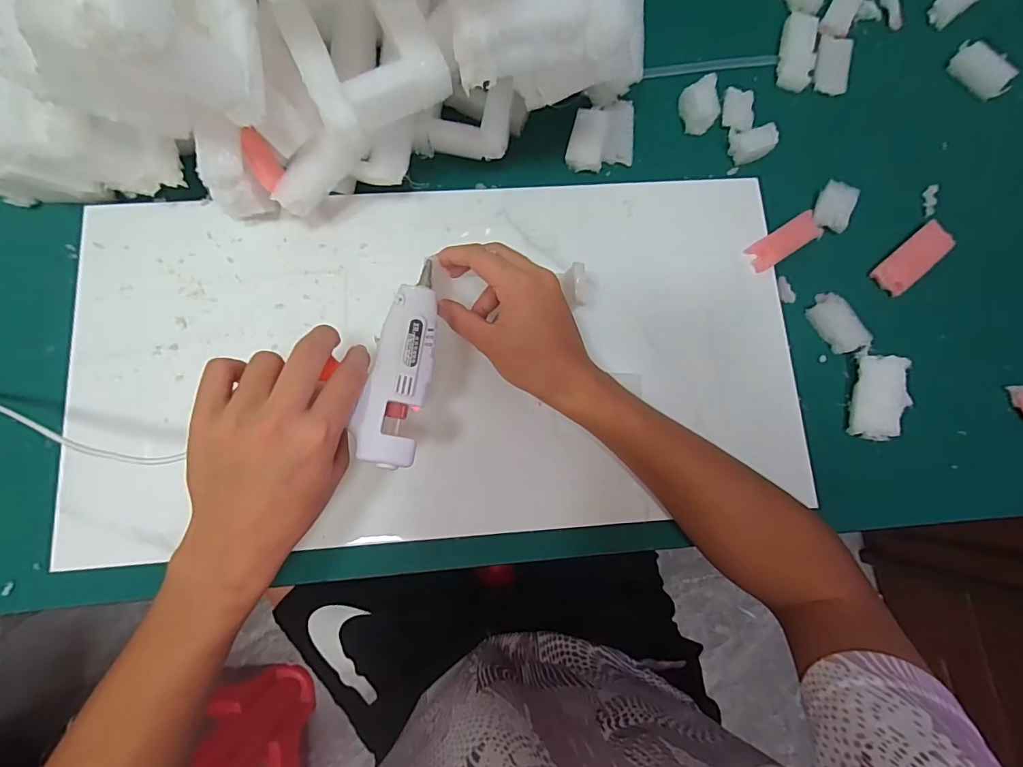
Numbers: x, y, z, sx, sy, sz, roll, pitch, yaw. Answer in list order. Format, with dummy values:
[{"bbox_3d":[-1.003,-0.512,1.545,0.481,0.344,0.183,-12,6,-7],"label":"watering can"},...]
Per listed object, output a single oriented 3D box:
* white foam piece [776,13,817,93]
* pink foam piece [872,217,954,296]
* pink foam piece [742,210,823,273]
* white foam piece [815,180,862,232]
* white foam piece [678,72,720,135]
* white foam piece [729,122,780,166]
[{"bbox_3d":[0.277,-0.322,0.449,0.031,0.016,0.071,10,81,-1],"label":"white foam piece"},{"bbox_3d":[0.363,-0.115,0.416,0.071,0.017,0.030,-45,86,6],"label":"pink foam piece"},{"bbox_3d":[0.244,-0.127,0.416,0.076,0.009,0.026,-31,84,-7],"label":"pink foam piece"},{"bbox_3d":[0.292,-0.159,0.420,0.028,0.020,0.038,24,81,1],"label":"white foam piece"},{"bbox_3d":[0.175,-0.259,0.432,0.029,0.022,0.044,-6,82,-4],"label":"white foam piece"},{"bbox_3d":[0.221,-0.221,0.426,0.034,0.026,0.027,-15,83,-5],"label":"white foam piece"}]

